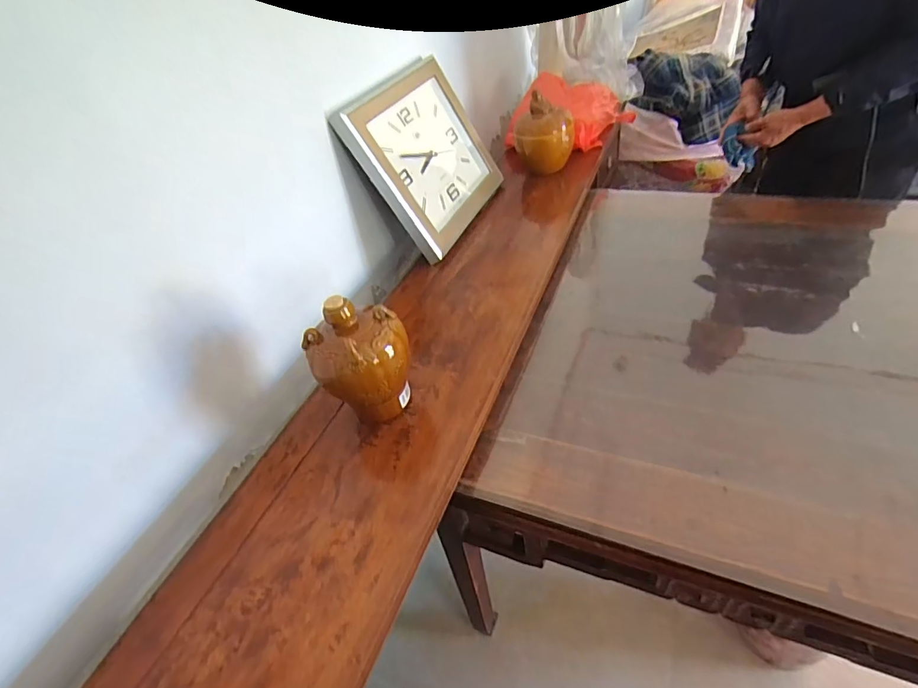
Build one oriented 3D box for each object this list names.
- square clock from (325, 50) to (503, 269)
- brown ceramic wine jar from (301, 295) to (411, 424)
[{"bbox_3d":[-0.066,-0.458,1.140,0.047,0.375,0.431,-14,32,42],"label":"square clock"},{"bbox_3d":[-0.145,0.029,0.721,0.143,0.206,0.137,-25,43,-14],"label":"brown ceramic wine jar"}]

